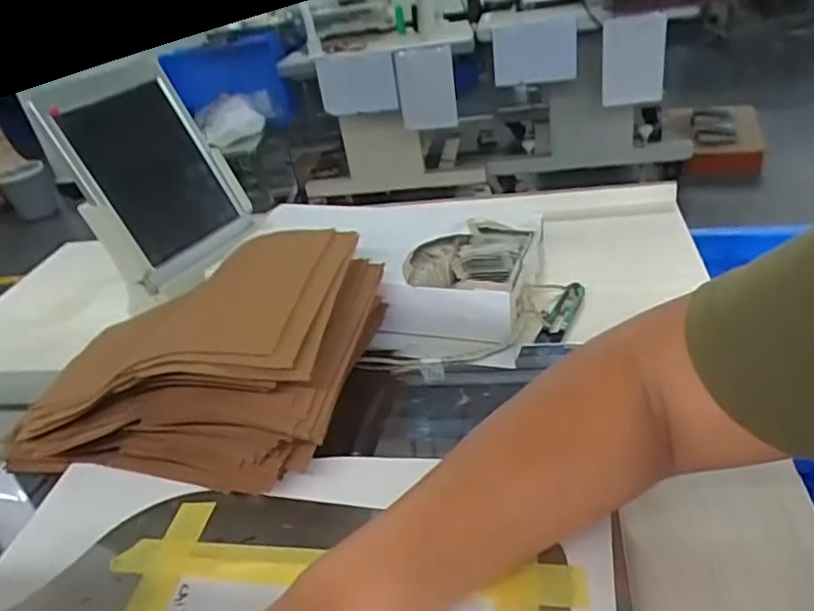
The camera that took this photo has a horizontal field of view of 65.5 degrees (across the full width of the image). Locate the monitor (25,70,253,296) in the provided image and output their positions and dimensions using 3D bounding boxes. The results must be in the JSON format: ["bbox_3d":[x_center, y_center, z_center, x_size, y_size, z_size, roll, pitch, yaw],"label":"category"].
[{"bbox_3d":[-0.263,-0.144,0.660,0.031,0.207,0.151,-21,18,39],"label":"monitor"}]

